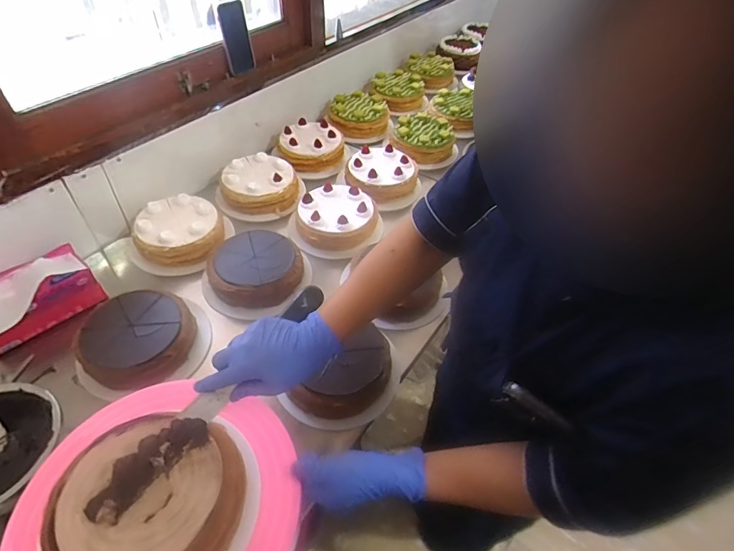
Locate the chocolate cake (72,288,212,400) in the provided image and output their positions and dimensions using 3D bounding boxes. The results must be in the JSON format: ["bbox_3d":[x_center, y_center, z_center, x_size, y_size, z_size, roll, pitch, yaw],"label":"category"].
[{"bbox_3d":[-0.374,0.107,0.715,0.192,0.066,0.180,-3,48,-7],"label":"chocolate cake"}]

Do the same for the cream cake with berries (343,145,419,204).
[{"bbox_3d":[0.034,-0.257,1.057,0.165,0.055,0.178,2,48,-2],"label":"cream cake with berries"}]

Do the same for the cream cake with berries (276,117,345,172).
[{"bbox_3d":[-0.151,-0.356,1.154,0.179,0.065,0.207,-2,48,-6],"label":"cream cake with berries"}]

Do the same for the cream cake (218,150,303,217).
[{"bbox_3d":[-0.259,-0.211,1.030,0.160,0.083,0.163,2,48,-2],"label":"cream cake"}]

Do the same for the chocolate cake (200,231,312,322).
[{"bbox_3d":[-0.221,-0.009,0.855,0.190,0.073,0.178,2,48,-2],"label":"chocolate cake"}]

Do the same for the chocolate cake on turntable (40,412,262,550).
[{"bbox_3d":[-0.207,0.231,0.423,0.180,0.072,0.177,2,48,-2],"label":"chocolate cake on turntable"}]

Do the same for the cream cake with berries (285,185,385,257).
[{"bbox_3d":[-0.064,-0.123,0.947,0.191,0.068,0.175,2,48,-2],"label":"cream cake with berries"}]

